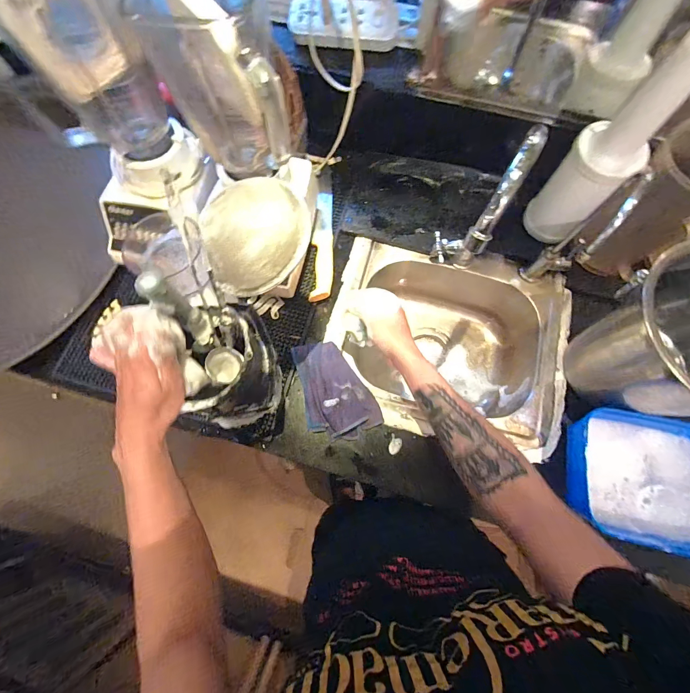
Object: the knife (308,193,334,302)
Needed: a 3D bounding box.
[{"bbox_3d":[-0.040,-0.181,0.605,0.038,0.029,0.219,0,73,0],"label":"knife"}]

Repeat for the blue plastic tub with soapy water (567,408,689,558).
[{"bbox_3d":[0.419,0.183,0.465,0.213,0.083,0.168,12,74,4],"label":"blue plastic tub with soapy water"}]

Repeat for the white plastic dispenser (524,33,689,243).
[{"bbox_3d":[0.362,-0.258,0.471,0.091,0.289,0.099,36,76,10],"label":"white plastic dispenser"}]

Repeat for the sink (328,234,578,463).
[{"bbox_3d":[0.182,0.003,0.644,0.384,0.154,0.328,15,74,5],"label":"sink"}]

